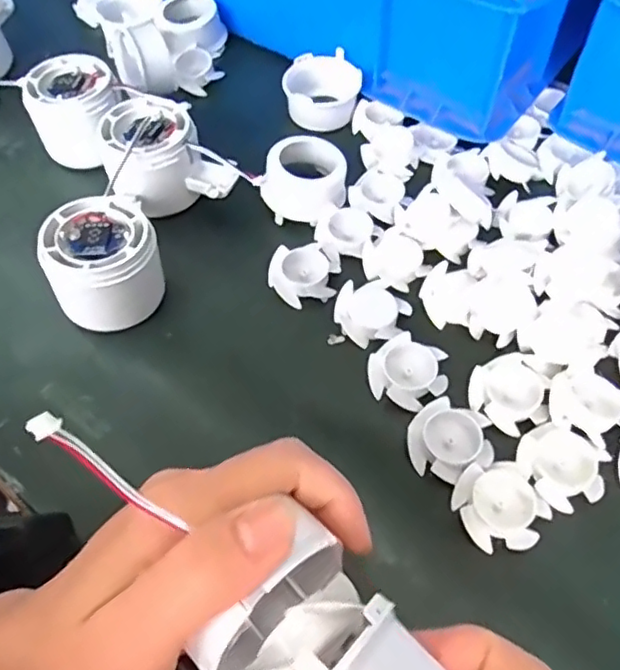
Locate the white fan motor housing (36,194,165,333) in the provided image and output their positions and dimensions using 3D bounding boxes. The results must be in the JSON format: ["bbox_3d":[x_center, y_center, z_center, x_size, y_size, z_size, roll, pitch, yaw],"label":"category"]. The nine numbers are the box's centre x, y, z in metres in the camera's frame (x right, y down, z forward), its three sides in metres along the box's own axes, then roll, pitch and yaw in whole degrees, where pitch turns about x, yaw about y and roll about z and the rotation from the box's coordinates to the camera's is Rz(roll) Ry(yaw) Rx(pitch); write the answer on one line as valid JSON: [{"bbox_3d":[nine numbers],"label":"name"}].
[{"bbox_3d":[-0.111,-0.042,0.332,0.065,0.055,0.065,-28,61,-16],"label":"white fan motor housing"}]

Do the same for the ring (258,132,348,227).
[{"bbox_3d":[-0.005,-0.099,0.375,0.052,0.026,0.051,-9,58,-4],"label":"ring"}]

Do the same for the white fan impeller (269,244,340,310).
[{"bbox_3d":[-0.003,-0.035,0.351,0.042,0.014,0.037,-4,57,-1],"label":"white fan impeller"}]

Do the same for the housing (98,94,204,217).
[{"bbox_3d":[-0.096,-0.110,0.376,0.054,0.055,0.062,-13,58,-7],"label":"housing"}]

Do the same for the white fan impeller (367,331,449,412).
[{"bbox_3d":[0.051,0.019,0.314,0.039,0.010,0.036,29,62,18],"label":"white fan impeller"}]

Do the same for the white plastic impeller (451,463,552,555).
[{"bbox_3d":[0.087,0.078,0.275,0.034,0.012,0.040,-26,60,-15],"label":"white plastic impeller"}]

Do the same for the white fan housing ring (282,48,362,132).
[{"bbox_3d":[0.009,-0.176,0.429,0.053,0.026,0.049,-1,58,1],"label":"white fan housing ring"}]

